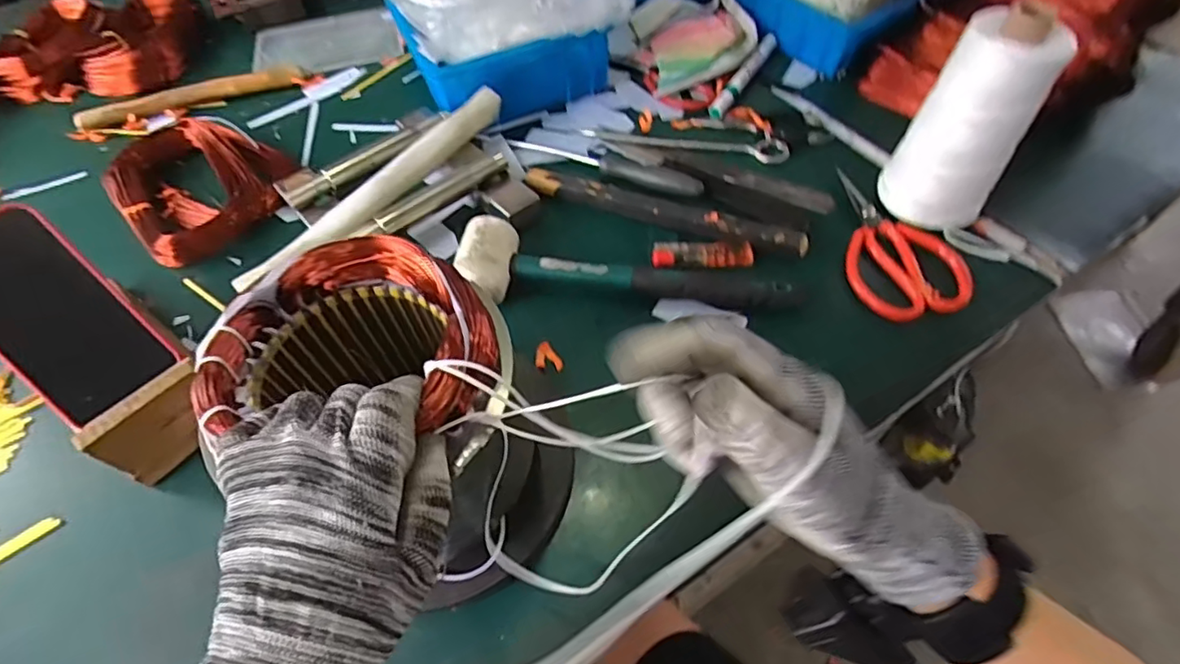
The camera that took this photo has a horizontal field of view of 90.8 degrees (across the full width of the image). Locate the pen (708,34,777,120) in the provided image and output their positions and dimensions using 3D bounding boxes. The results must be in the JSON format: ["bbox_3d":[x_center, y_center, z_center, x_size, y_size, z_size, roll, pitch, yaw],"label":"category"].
[{"bbox_3d":[0.170,-0.282,0.639,0.016,0.020,0.137,28,61,20],"label":"pen"}]

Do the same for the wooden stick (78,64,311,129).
[{"bbox_3d":[-0.458,-0.273,0.675,0.248,0.024,0.023,-17,56,-9],"label":"wooden stick"}]

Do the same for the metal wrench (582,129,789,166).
[{"bbox_3d":[0.096,-0.200,0.601,0.211,0.010,0.038,11,57,10],"label":"metal wrench"}]

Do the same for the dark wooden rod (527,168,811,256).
[{"bbox_3d":[0.063,-0.108,0.532,0.261,0.021,0.029,19,58,15],"label":"dark wooden rod"}]

